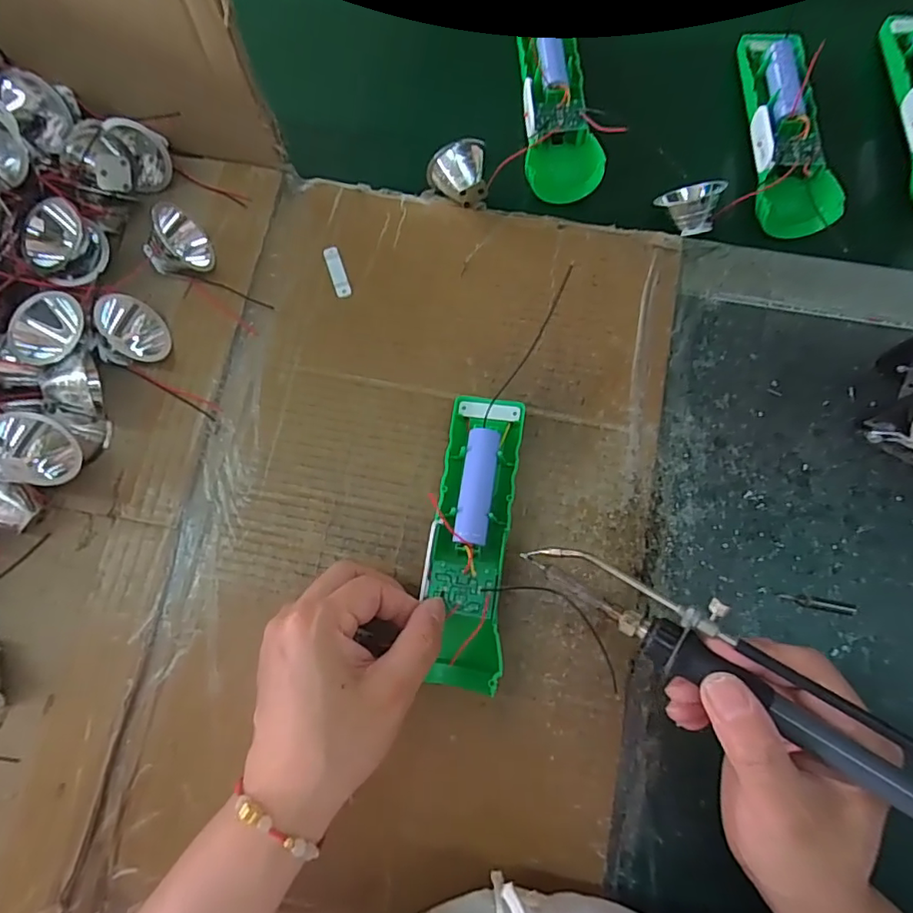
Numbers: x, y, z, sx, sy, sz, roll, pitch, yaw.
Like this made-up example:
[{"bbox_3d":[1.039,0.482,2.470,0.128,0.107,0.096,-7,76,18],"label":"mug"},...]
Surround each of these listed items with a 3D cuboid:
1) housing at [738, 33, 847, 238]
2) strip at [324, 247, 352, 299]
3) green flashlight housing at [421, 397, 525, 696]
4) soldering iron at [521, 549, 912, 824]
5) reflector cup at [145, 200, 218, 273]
[{"bbox_3d":[0.218,-0.216,0.359,0.046,0.034,0.151,1,76,2],"label":"housing"},{"bbox_3d":[-0.077,-0.120,0.351,0.009,0.004,0.036,-19,77,-3],"label":"strip"},{"bbox_3d":[0.009,0.042,0.300,0.045,0.017,0.159,6,76,0],"label":"green flashlight housing"},{"bbox_3d":[0.119,0.090,0.224,0.205,0.019,0.031,31,78,28],"label":"soldering iron"},{"bbox_3d":[-0.173,-0.133,0.330,0.036,0.037,0.034,0,76,1],"label":"reflector cup"}]

